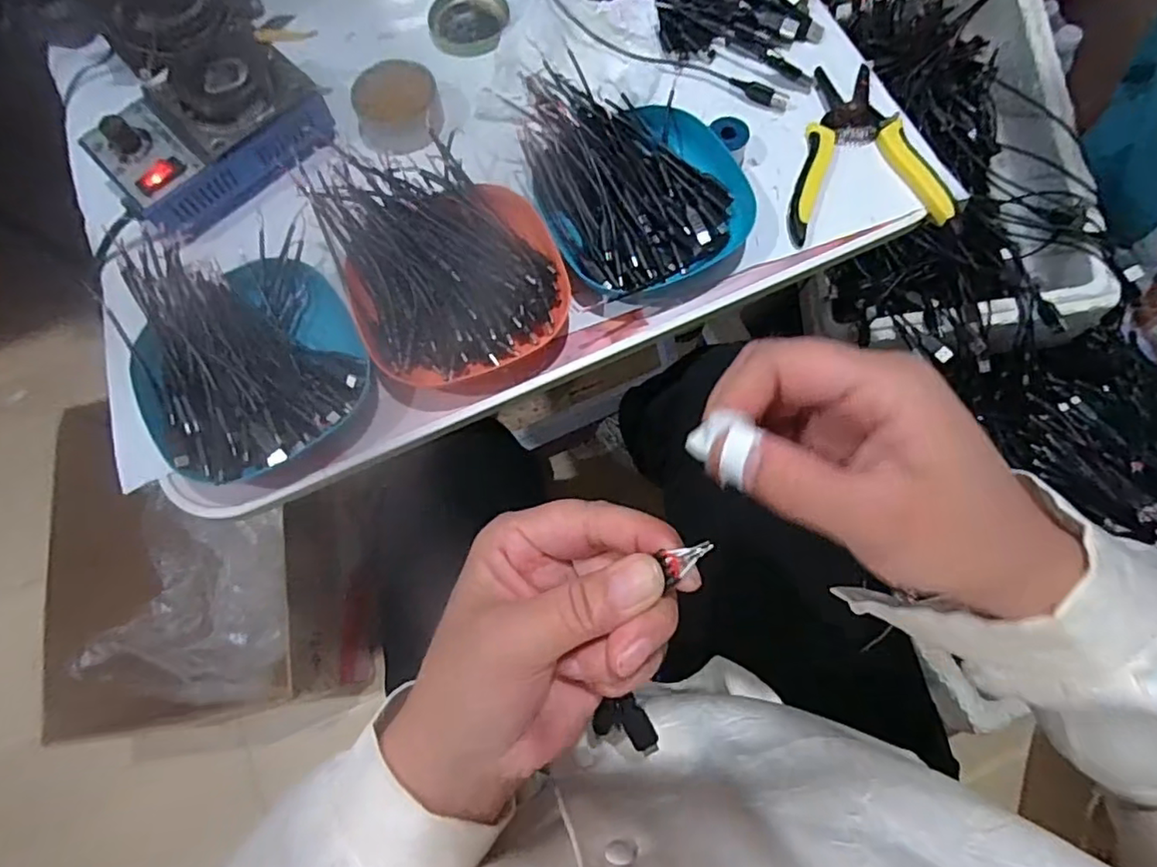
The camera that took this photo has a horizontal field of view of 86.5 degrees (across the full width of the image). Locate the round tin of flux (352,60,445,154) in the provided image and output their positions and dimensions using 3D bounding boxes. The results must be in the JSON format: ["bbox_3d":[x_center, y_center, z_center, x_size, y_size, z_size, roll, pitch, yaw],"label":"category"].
[{"bbox_3d":[-0.137,-0.244,0.466,0.063,0.026,0.070,-7,74,-1],"label":"round tin of flux"}]

